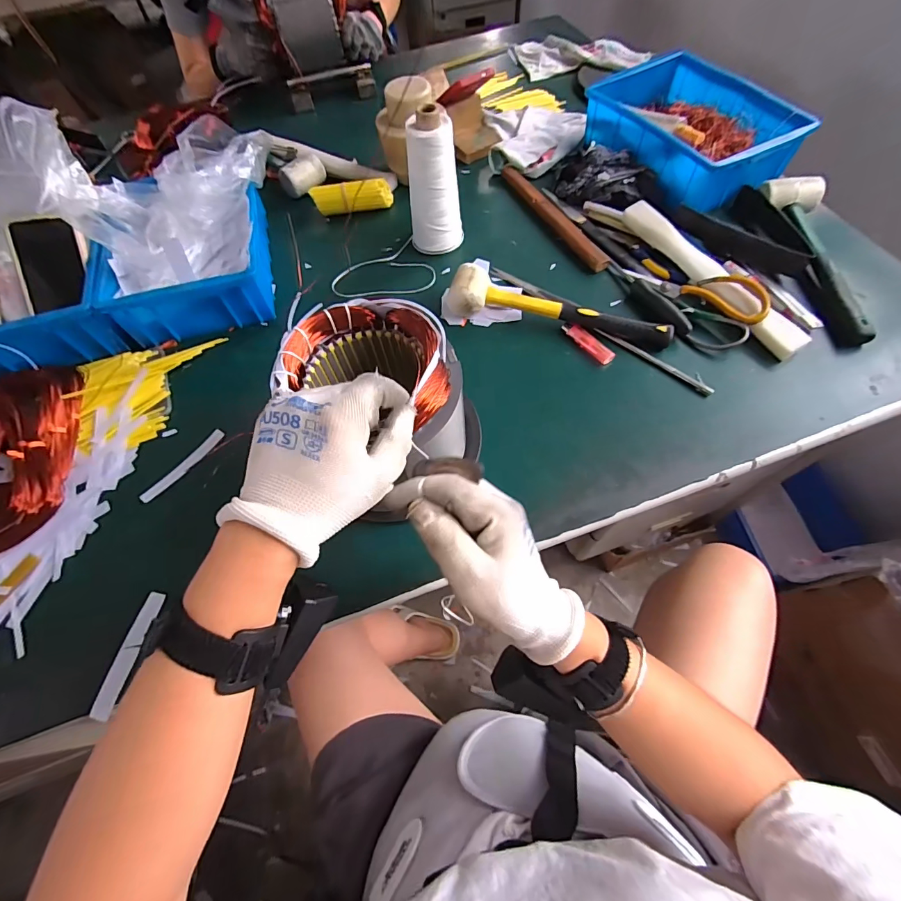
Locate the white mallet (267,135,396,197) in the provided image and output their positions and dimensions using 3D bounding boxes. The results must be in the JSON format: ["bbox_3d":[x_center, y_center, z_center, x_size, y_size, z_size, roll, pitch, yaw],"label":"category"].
[{"bbox_3d":[-0.206,-0.482,0.721,0.225,0.051,0.113,9,64,9],"label":"white mallet"}]

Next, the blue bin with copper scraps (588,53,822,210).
[{"bbox_3d":[0.380,-0.520,0.669,0.211,0.076,0.297,-27,64,-9],"label":"blue bin with copper scraps"}]

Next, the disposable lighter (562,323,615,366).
[{"bbox_3d":[0.177,-0.139,0.532,0.025,0.012,0.078,-37,66,-14],"label":"disposable lighter"}]

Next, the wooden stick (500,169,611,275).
[{"bbox_3d":[0.156,-0.367,0.650,0.029,0.017,0.278,-24,63,-8],"label":"wooden stick"}]

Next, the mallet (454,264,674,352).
[{"bbox_3d":[0.138,-0.185,0.534,0.286,0.055,0.059,12,64,11],"label":"mallet"}]

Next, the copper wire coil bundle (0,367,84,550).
[{"bbox_3d":[-0.511,0.001,0.466,0.145,0.046,0.227,-12,62,-1],"label":"copper wire coil bundle"}]

